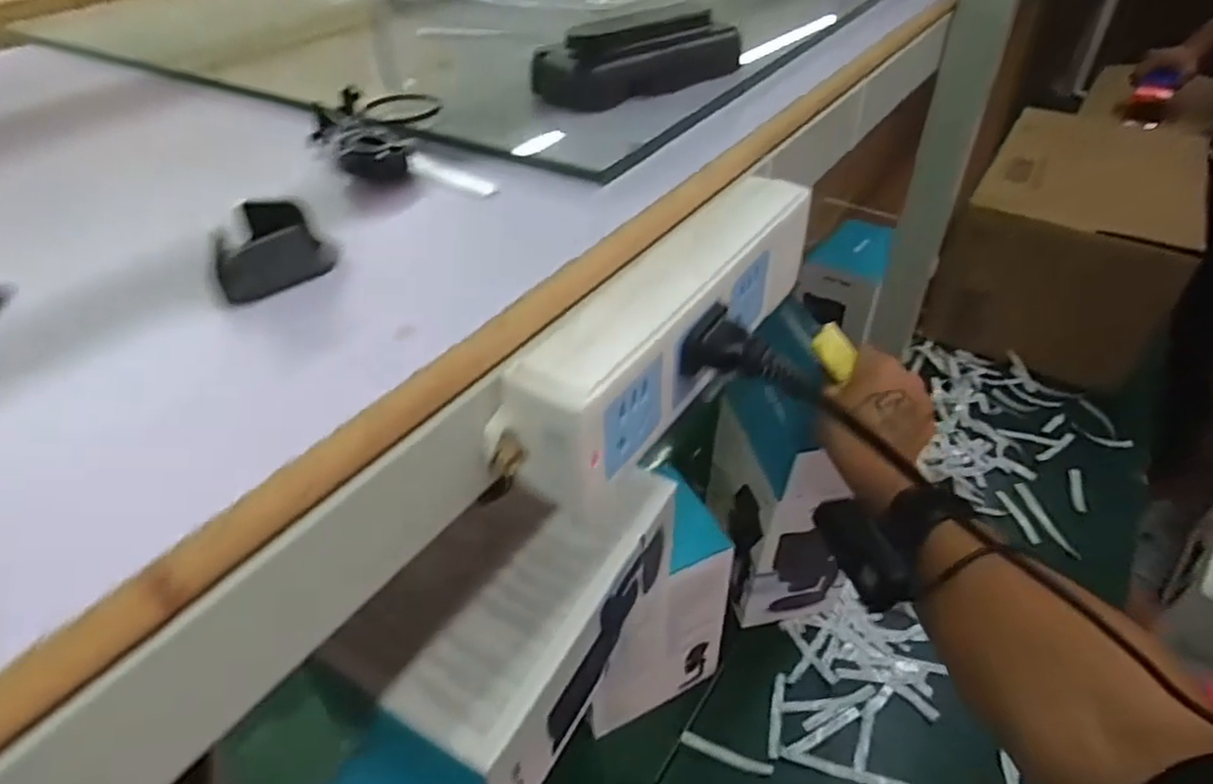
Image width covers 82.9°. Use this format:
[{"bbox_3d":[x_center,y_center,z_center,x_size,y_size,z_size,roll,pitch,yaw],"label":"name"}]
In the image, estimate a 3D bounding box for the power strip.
[{"bbox_3d":[0.028,-0.025,0.254,0.031,0.052,0.172,23,48,28],"label":"power strip"}]

